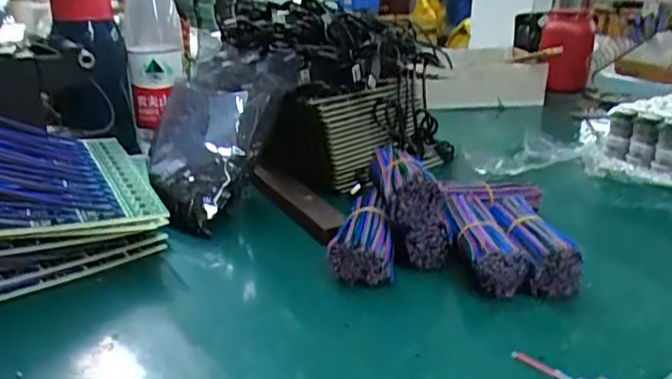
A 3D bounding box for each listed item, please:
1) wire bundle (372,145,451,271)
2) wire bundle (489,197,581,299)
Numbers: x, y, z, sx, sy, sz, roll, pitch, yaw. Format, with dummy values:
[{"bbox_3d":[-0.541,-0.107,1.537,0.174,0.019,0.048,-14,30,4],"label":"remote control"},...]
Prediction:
[{"bbox_3d":[0.060,0.014,0.485,0.051,0.075,0.084,-3,21,-4],"label":"wire bundle"},{"bbox_3d":[0.151,0.042,0.450,0.039,0.041,0.085,-3,21,-6],"label":"wire bundle"}]

